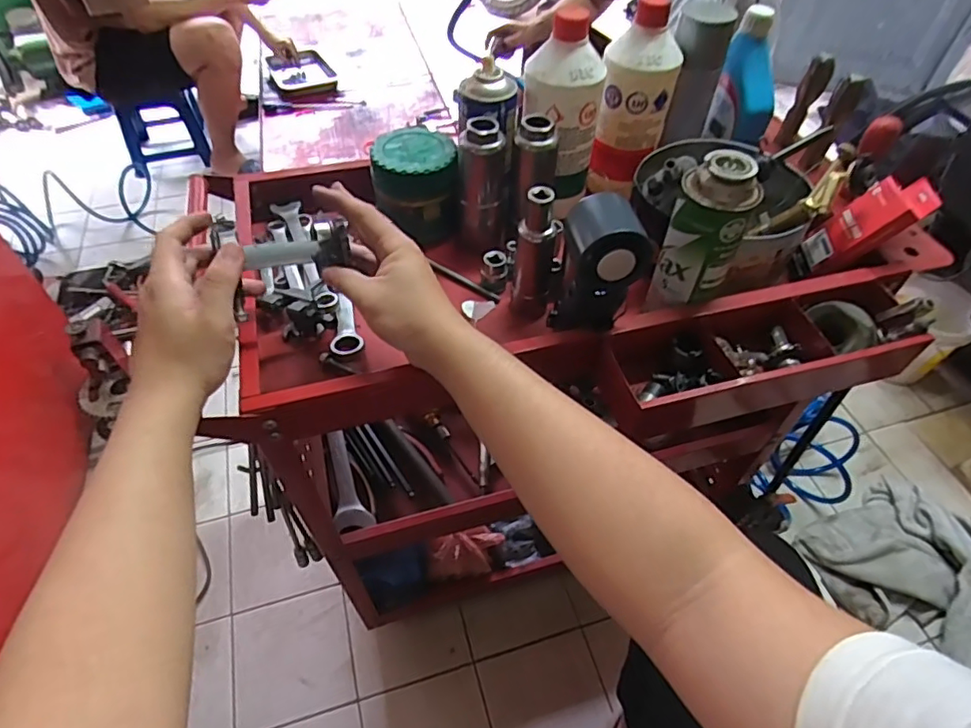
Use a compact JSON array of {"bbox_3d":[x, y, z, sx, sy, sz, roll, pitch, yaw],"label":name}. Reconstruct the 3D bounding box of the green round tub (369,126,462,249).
[{"bbox_3d":[-0.079,-0.211,0.658,0.095,0.087,0.101,-2,51,-3],"label":"green round tub"}]

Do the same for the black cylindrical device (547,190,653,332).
[{"bbox_3d":[0.092,-0.080,0.481,0.065,0.111,0.076,-3,51,-4],"label":"black cylindrical device"}]

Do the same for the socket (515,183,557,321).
[{"bbox_3d":[0.049,-0.105,0.555,0.034,0.140,0.029,2,51,0],"label":"socket"}]

